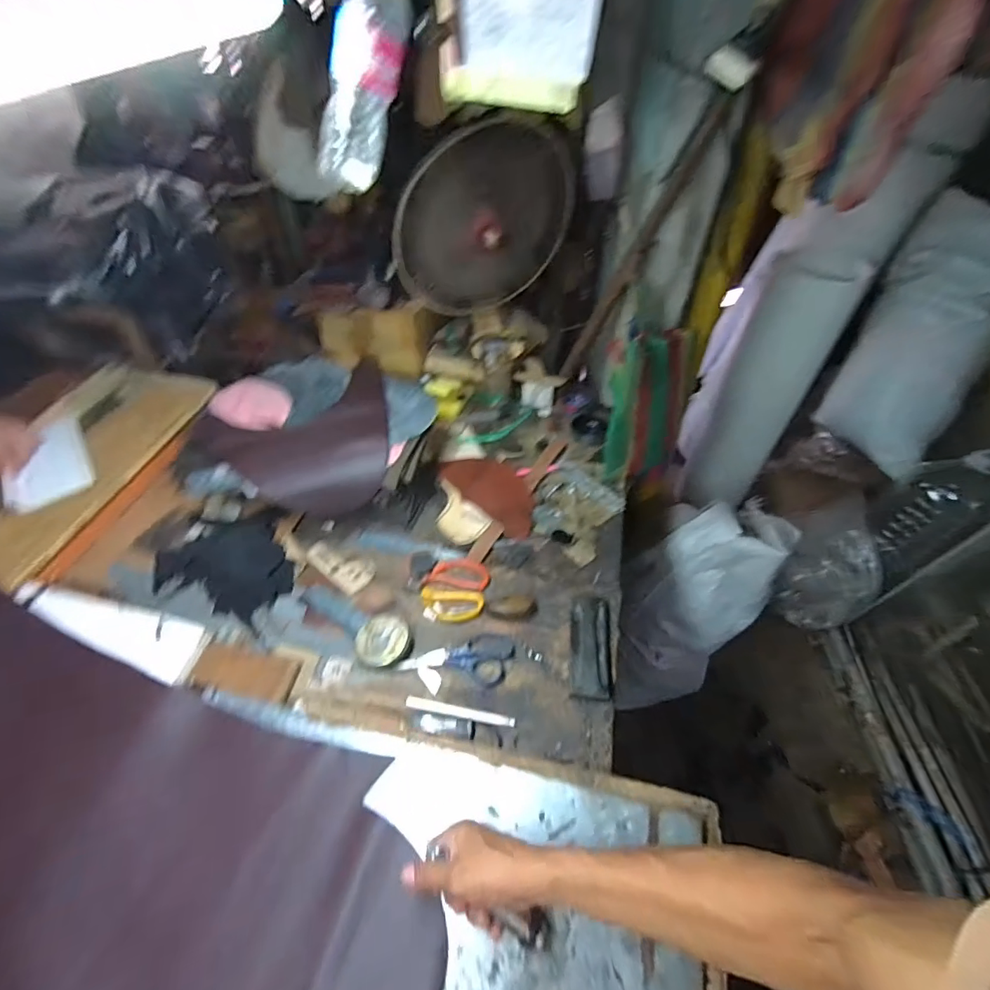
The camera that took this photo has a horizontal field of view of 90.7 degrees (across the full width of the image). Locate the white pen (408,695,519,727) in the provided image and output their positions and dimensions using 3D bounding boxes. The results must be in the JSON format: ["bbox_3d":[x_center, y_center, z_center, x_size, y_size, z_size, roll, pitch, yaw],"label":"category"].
[{"bbox_3d":[-0.045,0.282,0.635,0.144,0.004,0.013,7,40,10],"label":"white pen"}]

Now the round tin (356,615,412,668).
[{"bbox_3d":[-0.158,0.208,0.699,0.074,0.036,0.073,0,50,0],"label":"round tin"}]

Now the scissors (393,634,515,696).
[{"bbox_3d":[-0.052,0.236,0.679,0.159,0.015,0.071,-7,50,-5],"label":"scissors"}]

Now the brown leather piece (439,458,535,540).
[{"bbox_3d":[0.004,-0.007,0.926,0.114,0.012,0.223,-32,57,-26],"label":"brown leather piece"}]

